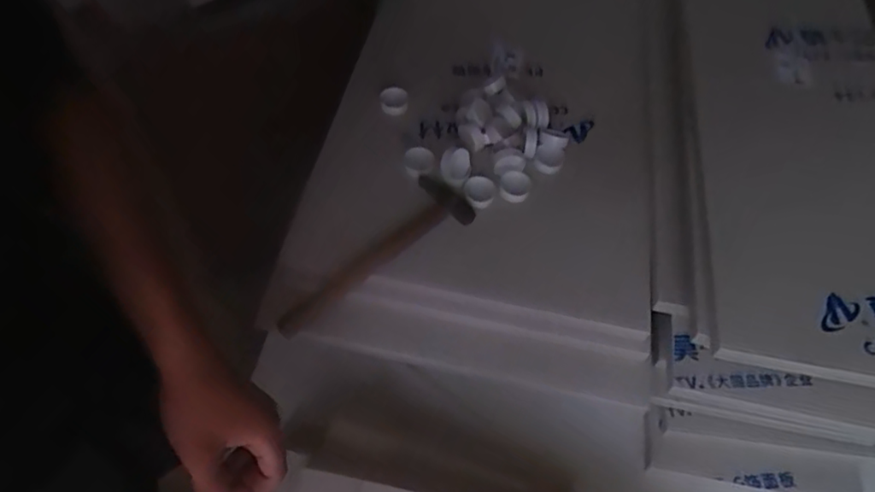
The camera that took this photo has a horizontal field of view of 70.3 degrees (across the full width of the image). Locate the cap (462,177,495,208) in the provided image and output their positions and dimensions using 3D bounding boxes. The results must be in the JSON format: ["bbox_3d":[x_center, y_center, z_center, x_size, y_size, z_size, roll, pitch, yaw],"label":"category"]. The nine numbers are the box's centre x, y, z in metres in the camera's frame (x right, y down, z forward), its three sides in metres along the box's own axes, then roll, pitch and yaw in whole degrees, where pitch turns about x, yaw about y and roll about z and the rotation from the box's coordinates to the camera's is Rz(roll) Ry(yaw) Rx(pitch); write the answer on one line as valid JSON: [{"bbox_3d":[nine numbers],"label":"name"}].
[{"bbox_3d":[0.046,-0.059,0.689,0.034,0.015,0.032,3,55,-4],"label":"cap"}]

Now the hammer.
[{"bbox_3d":[-0.063,0.008,0.626,0.071,0.019,0.235,40,61,20],"label":"hammer"}]

